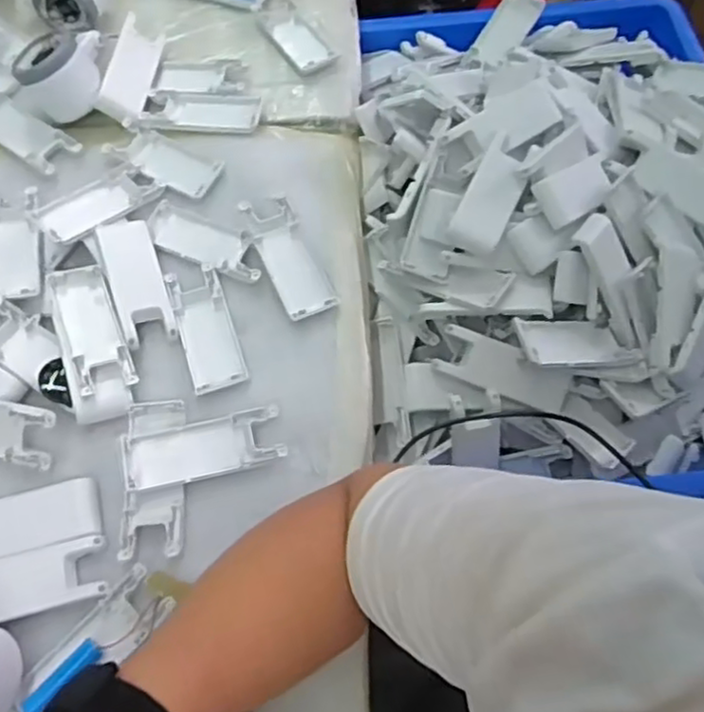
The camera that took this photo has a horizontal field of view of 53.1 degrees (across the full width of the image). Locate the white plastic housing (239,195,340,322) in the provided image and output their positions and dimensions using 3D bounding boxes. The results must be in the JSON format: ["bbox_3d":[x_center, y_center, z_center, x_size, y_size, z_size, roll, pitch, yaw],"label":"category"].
[{"bbox_3d":[-0.049,-0.078,0.543,0.041,0.020,0.103,-24,65,-11],"label":"white plastic housing"}]

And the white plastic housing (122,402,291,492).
[{"bbox_3d":[-0.101,0.061,0.480,0.105,0.017,0.040,-14,64,-6],"label":"white plastic housing"}]

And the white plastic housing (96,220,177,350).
[{"bbox_3d":[-0.164,-0.058,0.536,0.037,0.019,0.105,-19,67,-7],"label":"white plastic housing"}]

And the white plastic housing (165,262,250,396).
[{"bbox_3d":[-0.109,-0.022,0.528,0.040,0.008,0.105,-17,64,-8],"label":"white plastic housing"}]

